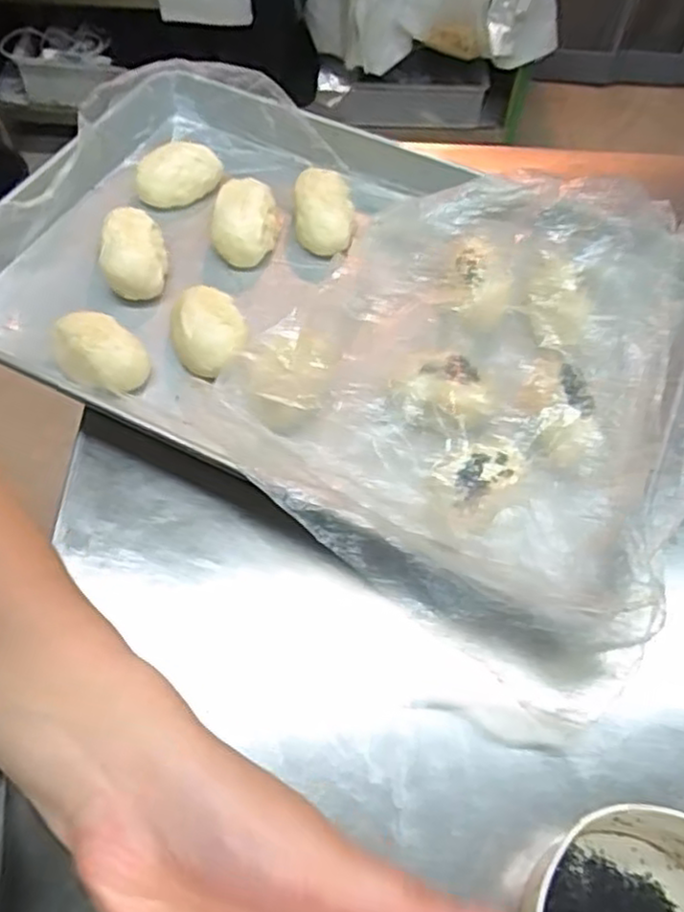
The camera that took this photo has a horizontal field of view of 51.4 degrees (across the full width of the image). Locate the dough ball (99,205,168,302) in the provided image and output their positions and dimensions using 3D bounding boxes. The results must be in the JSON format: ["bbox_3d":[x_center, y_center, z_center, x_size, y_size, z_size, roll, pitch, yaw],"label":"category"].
[{"bbox_3d":[-0.190,-0.186,0.641,0.061,0.036,0.085,-16,61,-12],"label":"dough ball"}]

